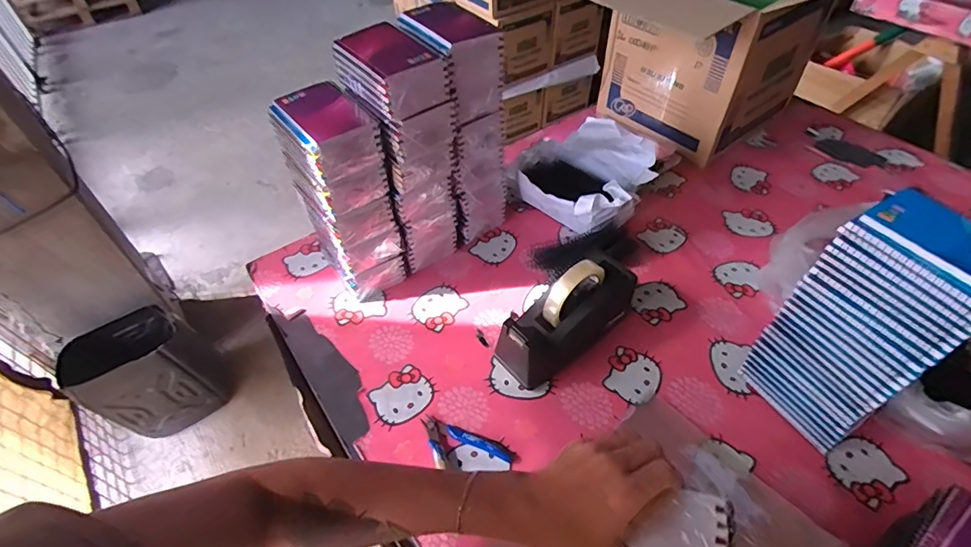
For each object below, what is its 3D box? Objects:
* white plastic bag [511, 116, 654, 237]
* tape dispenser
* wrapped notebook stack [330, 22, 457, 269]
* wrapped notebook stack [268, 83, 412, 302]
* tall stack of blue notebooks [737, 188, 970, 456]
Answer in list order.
[{"bbox_3d":[0.172,-0.163,0.855,0.189,0.121,0.202,-37,57,-27],"label":"white plastic bag"},{"bbox_3d":[0.114,0.051,0.668,0.207,0.131,0.079,-34,56,-25],"label":"tape dispenser"},{"bbox_3d":[-0.113,-0.158,0.713,0.100,0.338,0.119,-35,57,-26],"label":"wrapped notebook stack"},{"bbox_3d":[-0.202,-0.103,0.705,0.104,0.276,0.136,-30,54,-22],"label":"wrapped notebook stack"},{"bbox_3d":[0.416,0.068,0.541,0.095,0.292,0.136,-21,52,-16],"label":"tall stack of blue notebooks"}]

